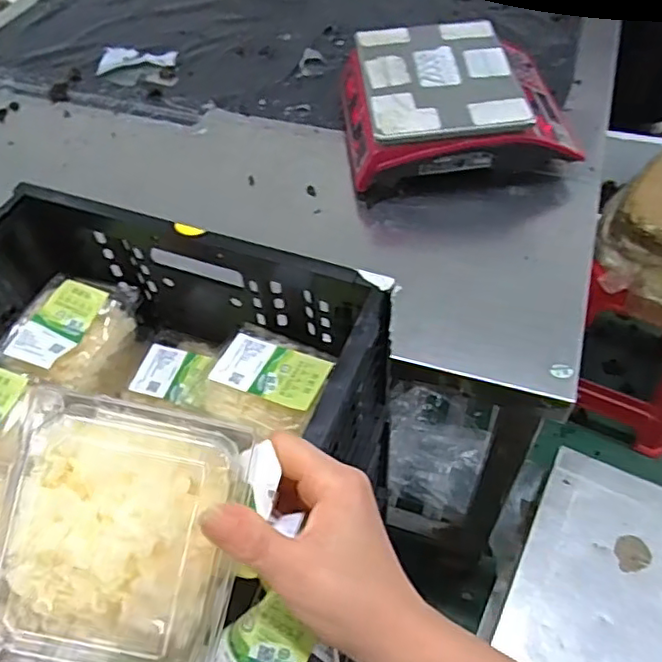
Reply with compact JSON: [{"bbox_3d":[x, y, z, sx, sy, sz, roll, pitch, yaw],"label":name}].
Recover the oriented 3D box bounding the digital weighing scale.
[{"bbox_3d":[0.187,-0.358,0.955,0.320,0.118,0.320,-5,53,0],"label":"digital weighing scale"}]

